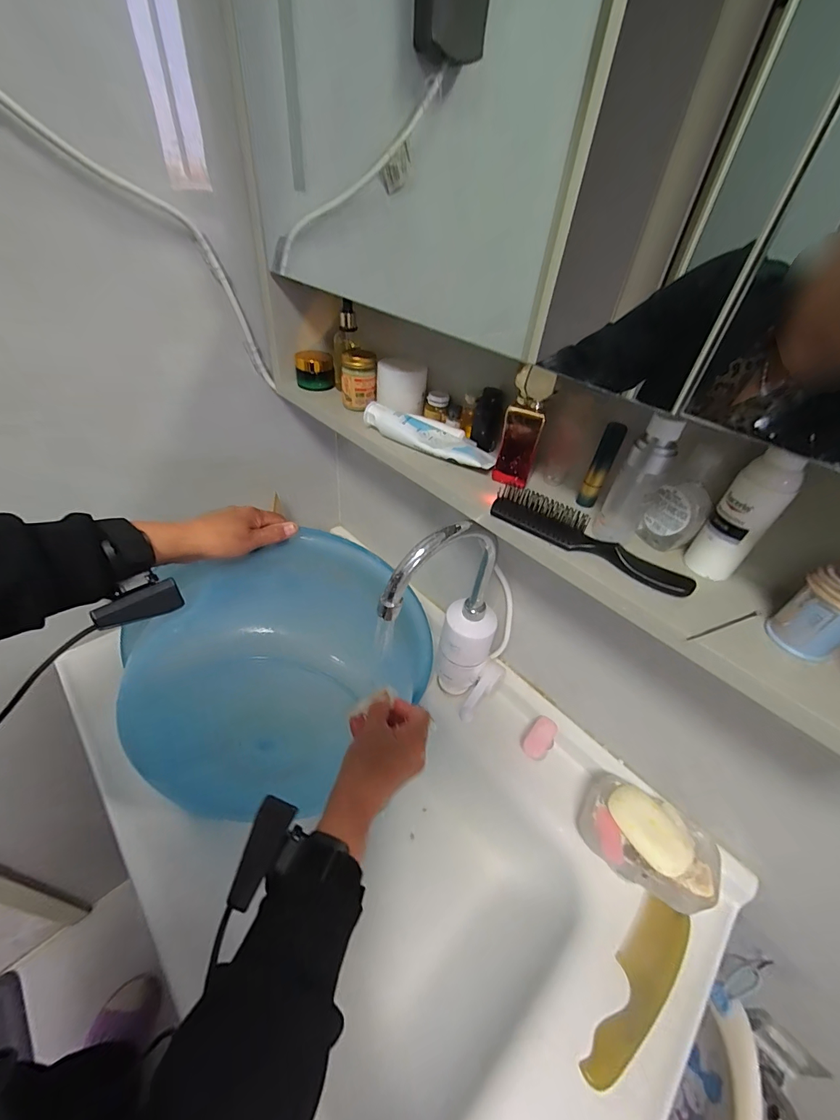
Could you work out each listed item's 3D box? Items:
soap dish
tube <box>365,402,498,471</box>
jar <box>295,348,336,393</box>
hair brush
[{"bbox_3d":[0.253,0.316,0.462,0.139,0.067,0.096,24,44,18],"label":"soap dish"},{"bbox_3d":[0.012,-0.141,0.451,0.157,0.025,0.057,24,44,18],"label":"tube"},{"bbox_3d":[-0.145,-0.262,0.565,0.050,0.043,0.051,4,42,-4],"label":"jar"},{"bbox_3d":[0.140,-0.020,0.343,0.167,0.018,0.035,30,46,24],"label":"hair brush"}]

